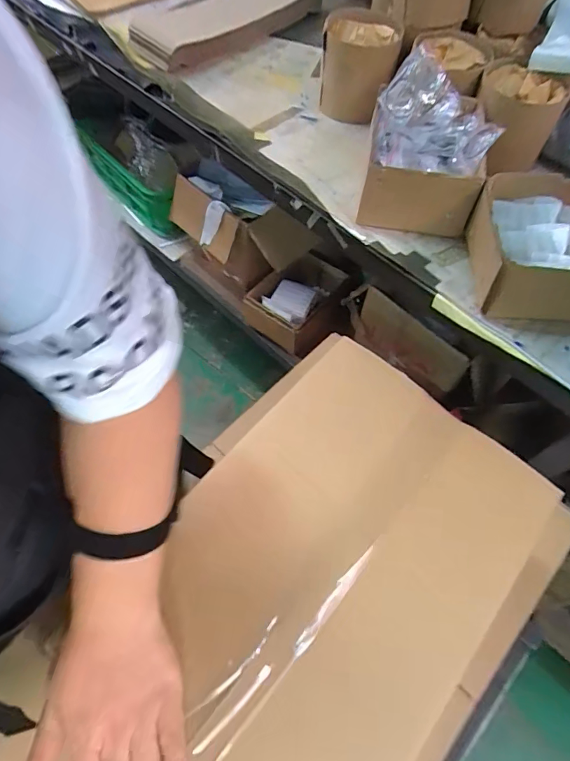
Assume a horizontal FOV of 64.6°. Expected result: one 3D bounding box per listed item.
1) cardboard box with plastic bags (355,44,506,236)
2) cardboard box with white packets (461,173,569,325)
[{"bbox_3d":[0.193,-0.322,0.621,0.152,0.116,0.200,10,61,3],"label":"cardboard box with plastic bags"},{"bbox_3d":[0.345,-0.157,0.560,0.221,0.096,0.168,2,61,-1],"label":"cardboard box with white packets"}]

